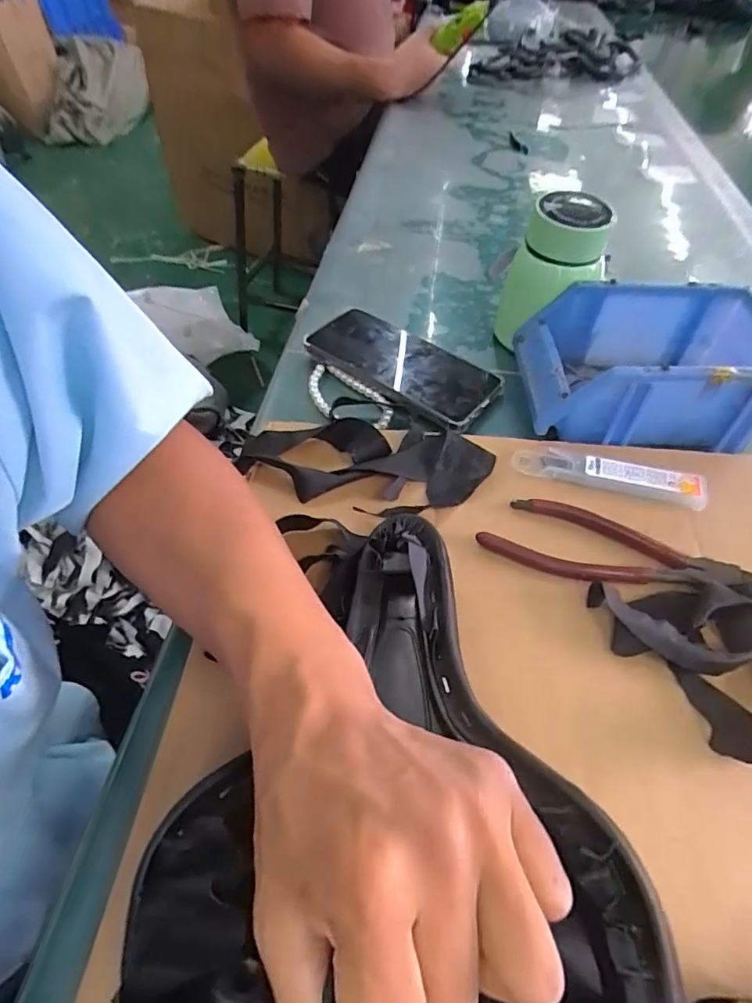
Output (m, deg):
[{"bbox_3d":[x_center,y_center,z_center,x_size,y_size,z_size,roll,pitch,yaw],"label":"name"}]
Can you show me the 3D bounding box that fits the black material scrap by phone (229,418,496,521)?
[{"bbox_3d":[-0.009,-0.026,0.364,0.173,0.018,0.073,6,51,4],"label":"black material scrap by phone"}]

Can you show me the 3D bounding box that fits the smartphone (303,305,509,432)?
[{"bbox_3d":[0.020,-0.116,0.443,0.160,0.012,0.077,31,57,22],"label":"smartphone"}]

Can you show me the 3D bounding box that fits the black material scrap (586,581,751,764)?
[{"bbox_3d":[0.173,0.085,0.277,0.093,0.024,0.092,2,51,0],"label":"black material scrap"}]

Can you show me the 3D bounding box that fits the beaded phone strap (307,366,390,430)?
[{"bbox_3d":[-0.023,-0.083,0.426,0.084,0.012,0.043,37,59,25],"label":"beaded phone strap"}]

